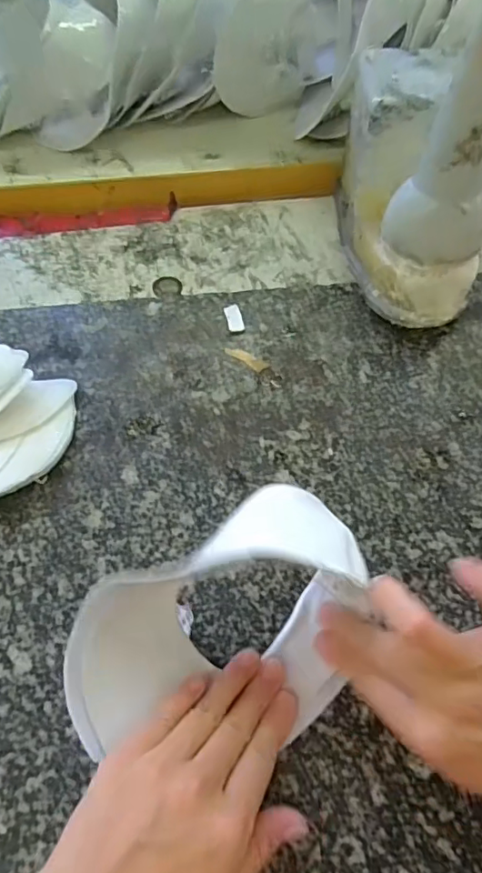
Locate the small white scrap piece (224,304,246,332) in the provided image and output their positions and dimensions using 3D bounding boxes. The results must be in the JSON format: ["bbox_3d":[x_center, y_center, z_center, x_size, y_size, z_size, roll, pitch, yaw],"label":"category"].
[{"bbox_3d":[-0.005,-0.091,0.403,0.012,0.004,0.025,-12,61,-8],"label":"small white scrap piece"}]

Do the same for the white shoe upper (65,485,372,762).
[{"bbox_3d":[-0.005,0.099,0.261,0.155,0.076,0.104,-28,69,-15],"label":"white shoe upper"}]

